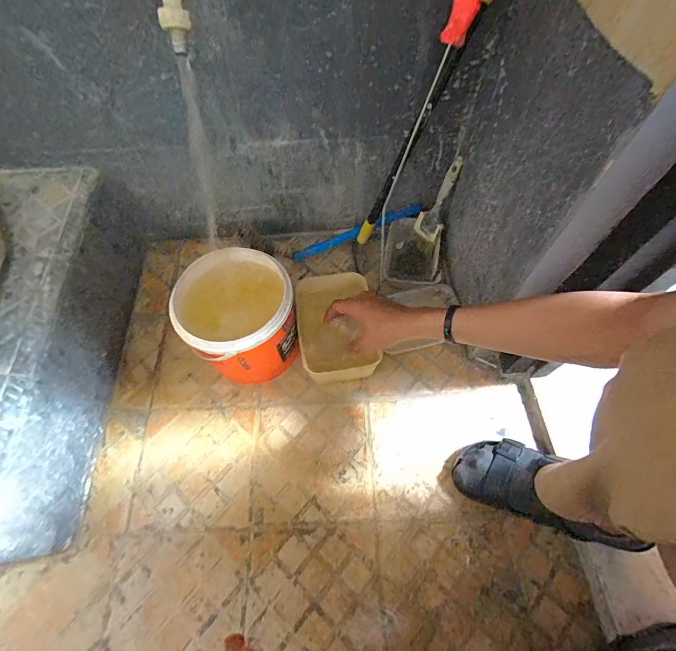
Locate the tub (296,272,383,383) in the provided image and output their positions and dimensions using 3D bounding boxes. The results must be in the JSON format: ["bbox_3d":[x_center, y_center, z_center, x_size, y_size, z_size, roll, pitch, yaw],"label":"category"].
[{"bbox_3d":[-0.005,-0.006,0.669,0.134,0.083,0.188,-4,51,-1],"label":"tub"}]

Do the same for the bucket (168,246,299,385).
[{"bbox_3d":[-0.163,-0.011,0.633,0.174,0.155,0.176,0,61,0],"label":"bucket"}]

